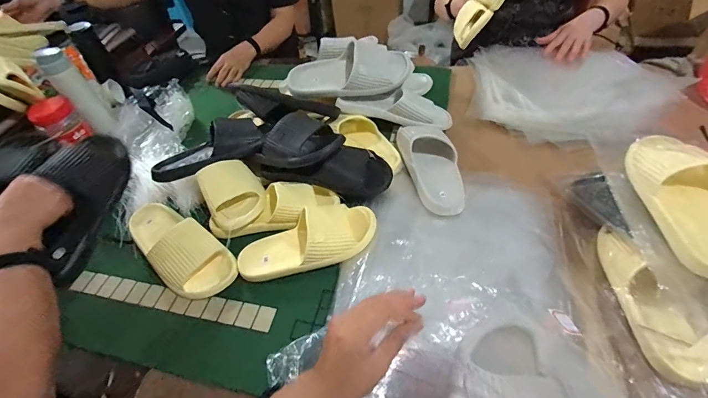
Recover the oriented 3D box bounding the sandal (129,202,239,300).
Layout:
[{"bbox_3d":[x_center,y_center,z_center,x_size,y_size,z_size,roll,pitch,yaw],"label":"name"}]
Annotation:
[{"bbox_3d":[-0.326,0.081,0.631,0.259,0.066,0.104,27,58,26],"label":"sandal"}]

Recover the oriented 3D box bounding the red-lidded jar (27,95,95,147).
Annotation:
[{"bbox_3d":[-0.710,-0.191,0.843,0.091,0.081,0.089,28,58,27],"label":"red-lidded jar"}]

